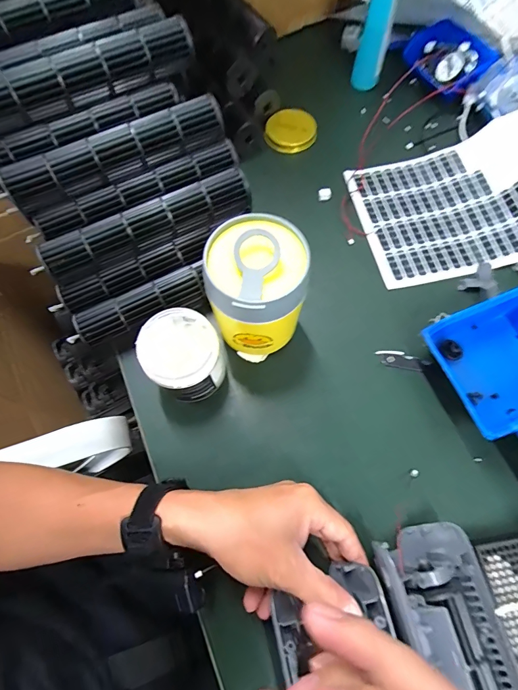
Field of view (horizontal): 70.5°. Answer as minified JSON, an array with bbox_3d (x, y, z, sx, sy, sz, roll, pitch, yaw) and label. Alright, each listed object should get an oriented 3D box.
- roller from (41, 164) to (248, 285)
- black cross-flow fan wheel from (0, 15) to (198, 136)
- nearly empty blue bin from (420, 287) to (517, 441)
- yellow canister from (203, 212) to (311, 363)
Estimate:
[{"bbox_3d":[-0.119,-0.128,0.401,0.227,0.046,0.037,-25,71,-8],"label":"roller"},{"bbox_3d":[-0.176,-0.275,0.368,0.227,0.040,0.041,-26,71,-9],"label":"black cross-flow fan wheel"},{"bbox_3d":[0.257,0.012,0.370,0.155,0.062,0.119,-23,71,-8],"label":"nearly empty blue bin"},{"bbox_3d":[-0.002,-0.048,0.360,0.086,0.143,0.090,0,69,1],"label":"yellow canister"}]

